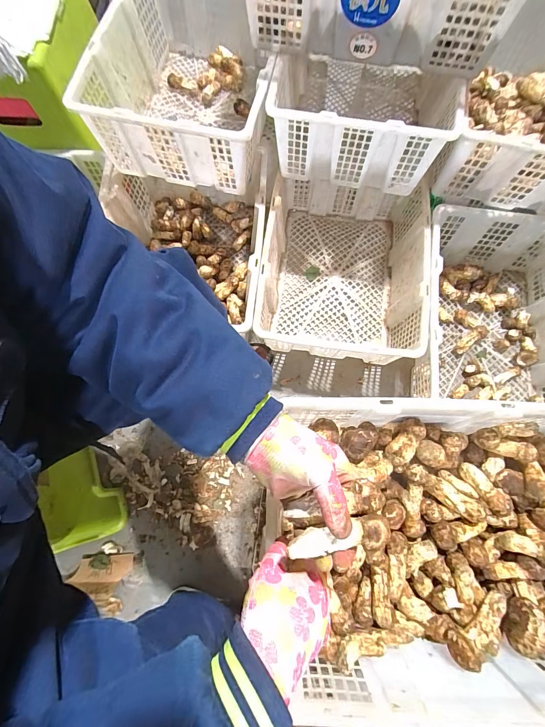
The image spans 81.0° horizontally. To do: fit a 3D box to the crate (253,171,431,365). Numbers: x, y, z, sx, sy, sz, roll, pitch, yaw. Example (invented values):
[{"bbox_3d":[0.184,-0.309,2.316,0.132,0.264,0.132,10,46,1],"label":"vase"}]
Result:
[{"bbox_3d":[0.163,-0.229,0.770,0.351,0.162,0.456,9,75,3],"label":"crate"}]

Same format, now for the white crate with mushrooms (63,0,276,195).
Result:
[{"bbox_3d":[-0.166,-0.655,0.723,0.366,0.172,0.535,12,75,4],"label":"white crate with mushrooms"}]

